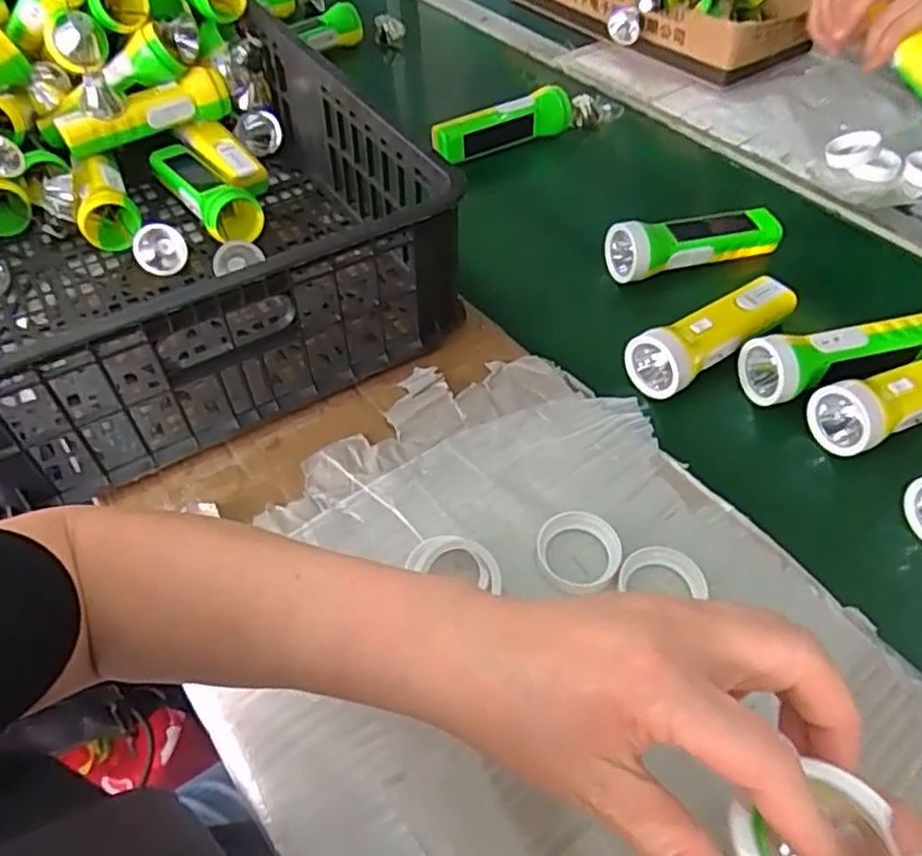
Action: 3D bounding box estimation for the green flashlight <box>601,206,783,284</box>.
[{"bbox_3d":[0.207,-0.172,0.640,0.153,0.046,0.053,-14,53,-7],"label":"green flashlight"}]

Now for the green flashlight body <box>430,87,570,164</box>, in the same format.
[{"bbox_3d":[0.043,-0.327,0.762,0.157,0.041,0.034,-23,55,-14],"label":"green flashlight body"}]

